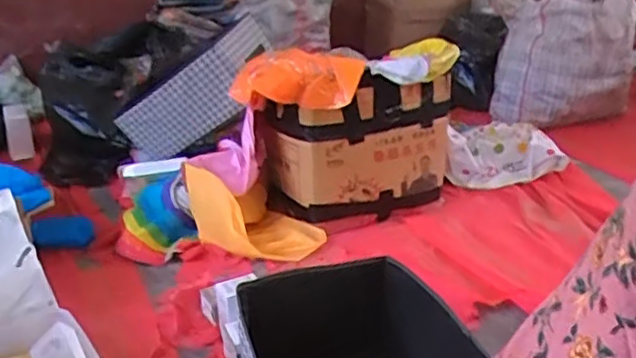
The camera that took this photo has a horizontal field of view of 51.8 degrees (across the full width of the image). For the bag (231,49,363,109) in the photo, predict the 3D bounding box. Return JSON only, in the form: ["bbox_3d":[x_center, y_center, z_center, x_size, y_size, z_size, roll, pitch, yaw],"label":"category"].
[{"bbox_3d":[-0.053,-0.248,1.603,0.285,0.118,0.145,-10,25,-21],"label":"bag"}]

